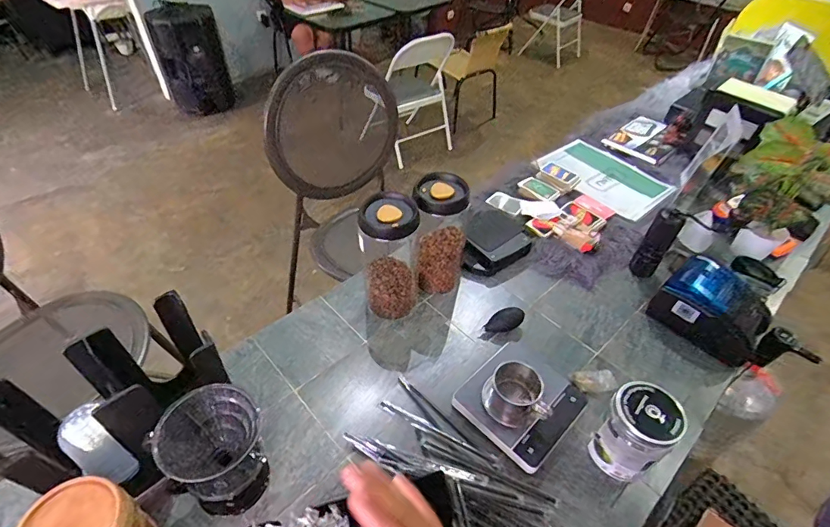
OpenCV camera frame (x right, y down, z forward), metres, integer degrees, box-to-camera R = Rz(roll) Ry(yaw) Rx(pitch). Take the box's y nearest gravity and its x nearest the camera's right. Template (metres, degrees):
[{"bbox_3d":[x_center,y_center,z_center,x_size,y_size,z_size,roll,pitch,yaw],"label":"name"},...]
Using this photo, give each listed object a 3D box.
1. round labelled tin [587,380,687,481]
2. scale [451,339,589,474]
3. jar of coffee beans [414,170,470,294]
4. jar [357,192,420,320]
[{"bbox_3d":[0.307,0.242,0.622,0.092,0.141,0.085,-28,53,-26],"label":"round labelled tin"},{"bbox_3d":[0.172,0.210,0.695,0.174,0.025,0.158,-35,56,-30],"label":"scale"},{"bbox_3d":[0.046,-0.059,0.829,0.094,0.210,0.119,4,46,2],"label":"jar of coffee beans"},{"bbox_3d":[-0.044,-0.011,0.778,0.092,0.215,0.096,1,46,-1],"label":"jar"}]

